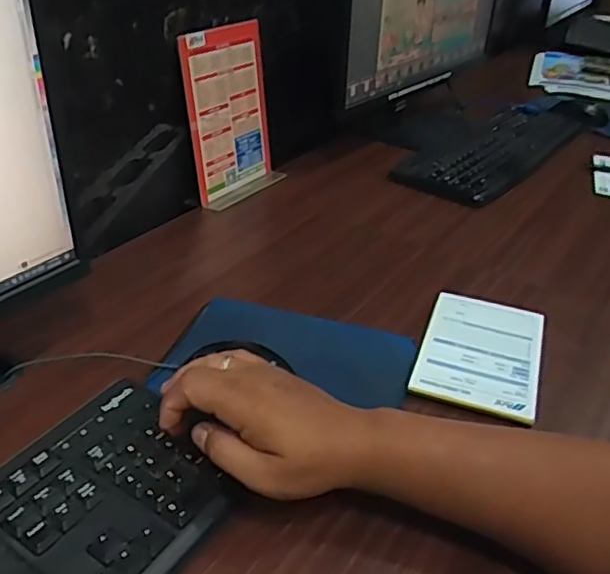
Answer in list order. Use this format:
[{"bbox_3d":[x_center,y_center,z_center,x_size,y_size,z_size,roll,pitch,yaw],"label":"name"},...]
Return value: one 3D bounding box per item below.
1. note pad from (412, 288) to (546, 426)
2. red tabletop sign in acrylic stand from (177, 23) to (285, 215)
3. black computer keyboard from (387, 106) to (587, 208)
[{"bbox_3d":[0.165,0.058,0.588,0.104,0.006,0.164,14,36,15],"label":"note pad"},{"bbox_3d":[-0.093,-0.225,0.840,0.058,0.213,0.154,20,36,24],"label":"red tabletop sign in acrylic stand"},{"bbox_3d":[0.328,-0.240,1.034,0.164,0.031,0.461,25,39,30],"label":"black computer keyboard"}]

